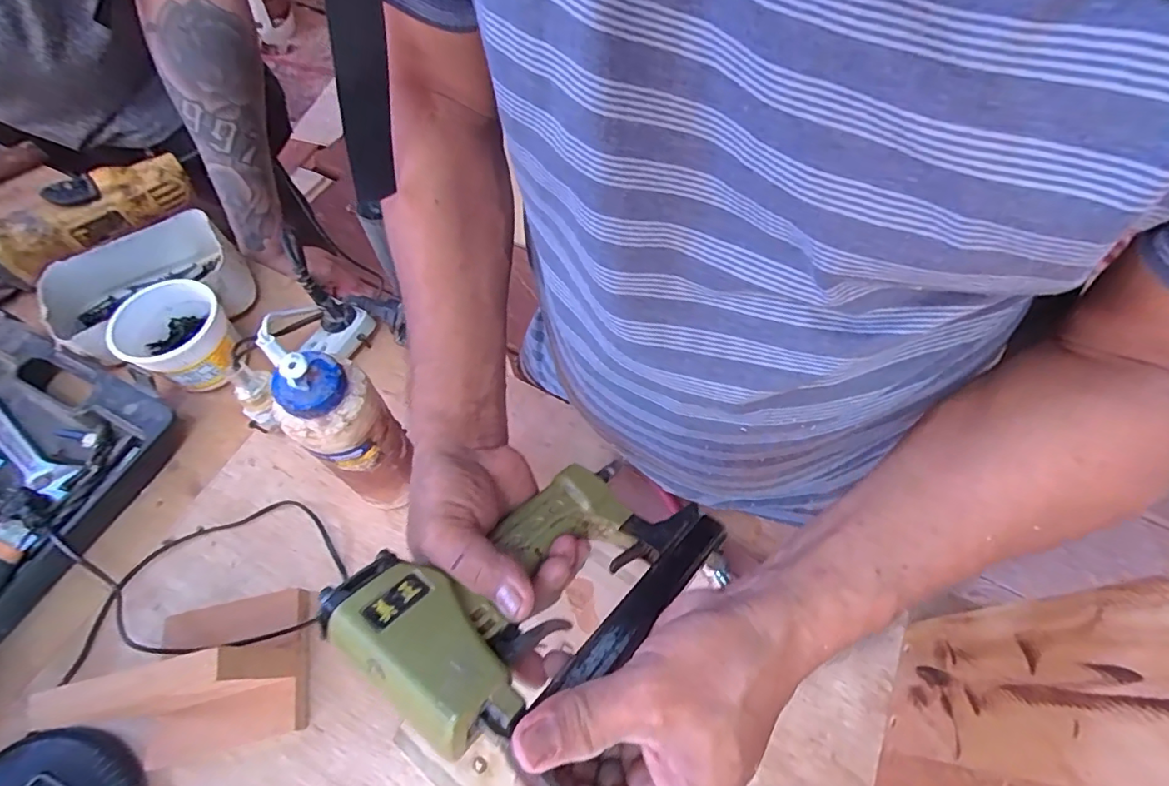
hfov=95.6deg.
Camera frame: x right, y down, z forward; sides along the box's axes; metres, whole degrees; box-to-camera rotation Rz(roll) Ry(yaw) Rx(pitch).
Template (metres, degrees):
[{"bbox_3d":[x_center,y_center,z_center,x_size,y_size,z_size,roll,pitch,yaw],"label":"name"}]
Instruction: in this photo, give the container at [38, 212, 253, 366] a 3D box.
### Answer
[{"bbox_3d":[-0.466,-0.112,0.573,0.187,0.076,0.126,-21,62,-15],"label":"container"}]

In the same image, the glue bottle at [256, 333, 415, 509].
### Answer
[{"bbox_3d":[-0.171,0.042,0.402,0.051,0.218,0.055,25,61,12],"label":"glue bottle"}]

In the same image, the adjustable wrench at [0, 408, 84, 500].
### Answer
[{"bbox_3d":[-0.553,0.051,0.515,0.193,0.018,0.037,27,61,13],"label":"adjustable wrench"}]

